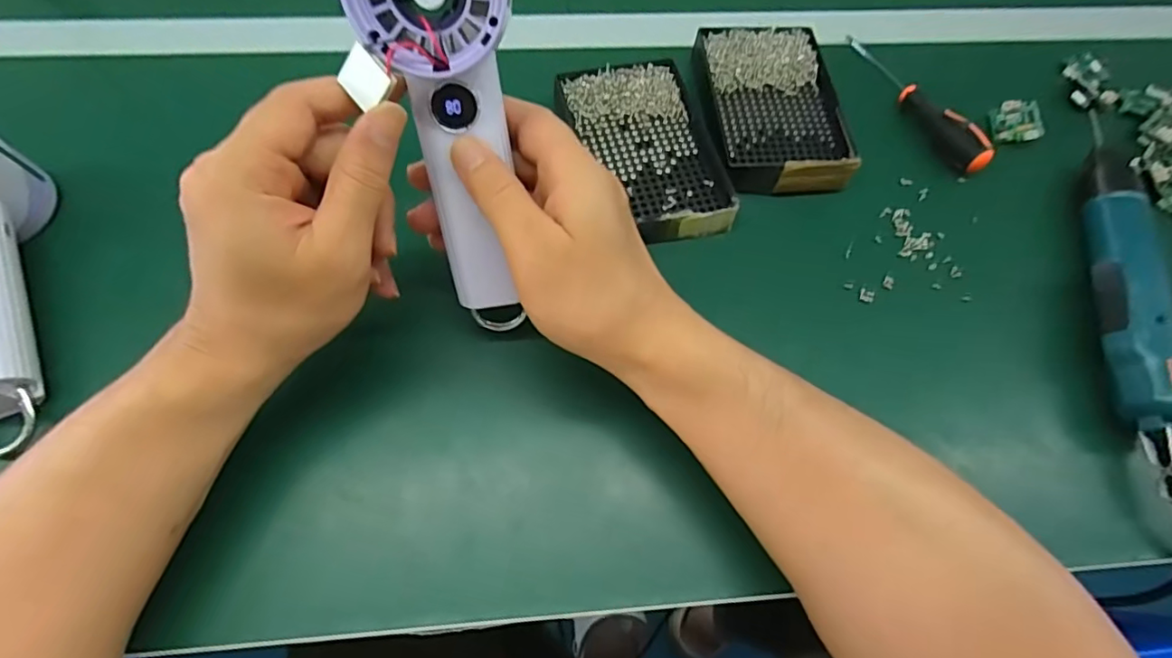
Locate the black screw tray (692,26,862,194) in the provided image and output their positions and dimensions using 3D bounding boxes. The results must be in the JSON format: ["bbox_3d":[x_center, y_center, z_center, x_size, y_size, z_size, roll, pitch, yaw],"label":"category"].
[{"bbox_3d":[0.131,-0.158,0.398,0.092,0.025,0.140,-5,65,-5],"label":"black screw tray"}]

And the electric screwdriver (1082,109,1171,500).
[{"bbox_3d":[0.329,-0.038,0.347,0.037,0.040,0.267,16,65,5],"label":"electric screwdriver"}]

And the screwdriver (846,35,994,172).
[{"bbox_3d":[0.241,-0.173,0.414,0.019,0.023,0.148,-21,67,-12],"label":"screwdriver"}]

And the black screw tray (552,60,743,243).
[{"bbox_3d":[0.037,-0.120,0.384,0.088,0.028,0.138,-12,66,-8],"label":"black screw tray"}]

